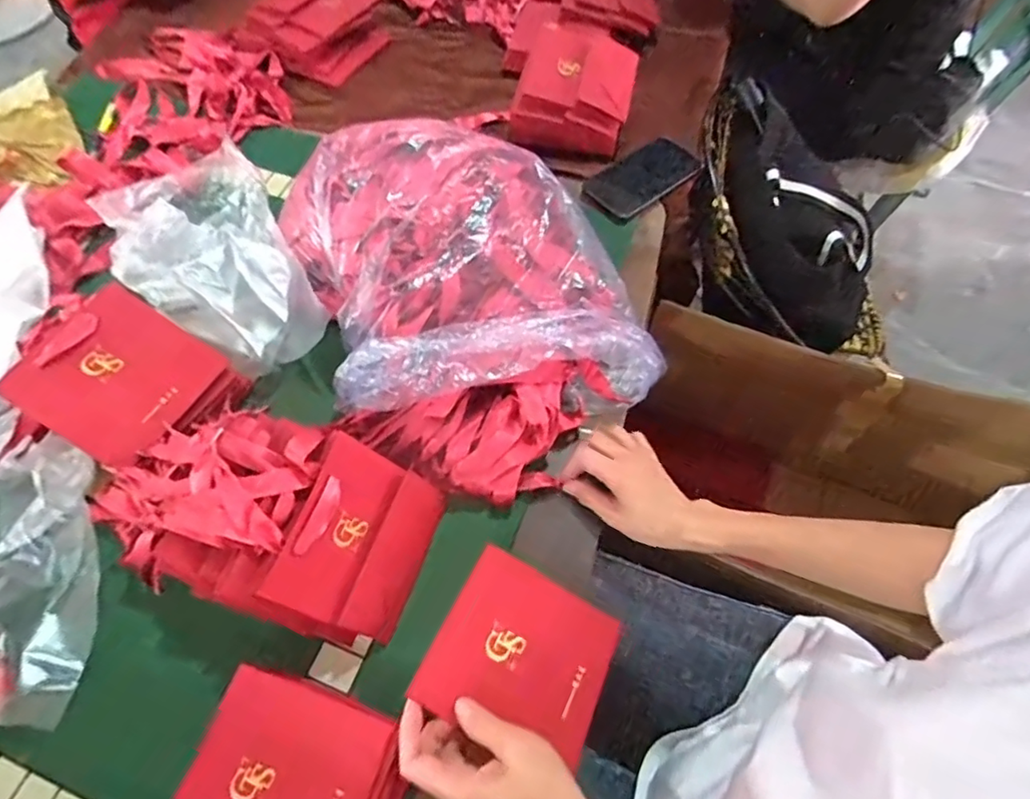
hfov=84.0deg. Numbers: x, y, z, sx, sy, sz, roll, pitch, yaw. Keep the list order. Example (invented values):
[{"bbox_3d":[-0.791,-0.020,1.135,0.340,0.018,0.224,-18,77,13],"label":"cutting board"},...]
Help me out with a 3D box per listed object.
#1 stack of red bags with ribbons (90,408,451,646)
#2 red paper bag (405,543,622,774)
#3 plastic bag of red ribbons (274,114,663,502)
[{"bbox_3d":[-0.226,0.090,0.480,0.292,0.102,0.152,15,64,8],"label":"stack of red bags with ribbons"},{"bbox_3d":[0.008,0.207,0.465,0.135,0.007,0.130,30,54,3],"label":"red paper bag"},{"bbox_3d":[-0.049,-0.109,0.572,0.300,0.130,0.382,-23,65,-11],"label":"plastic bag of red ribbons"}]

